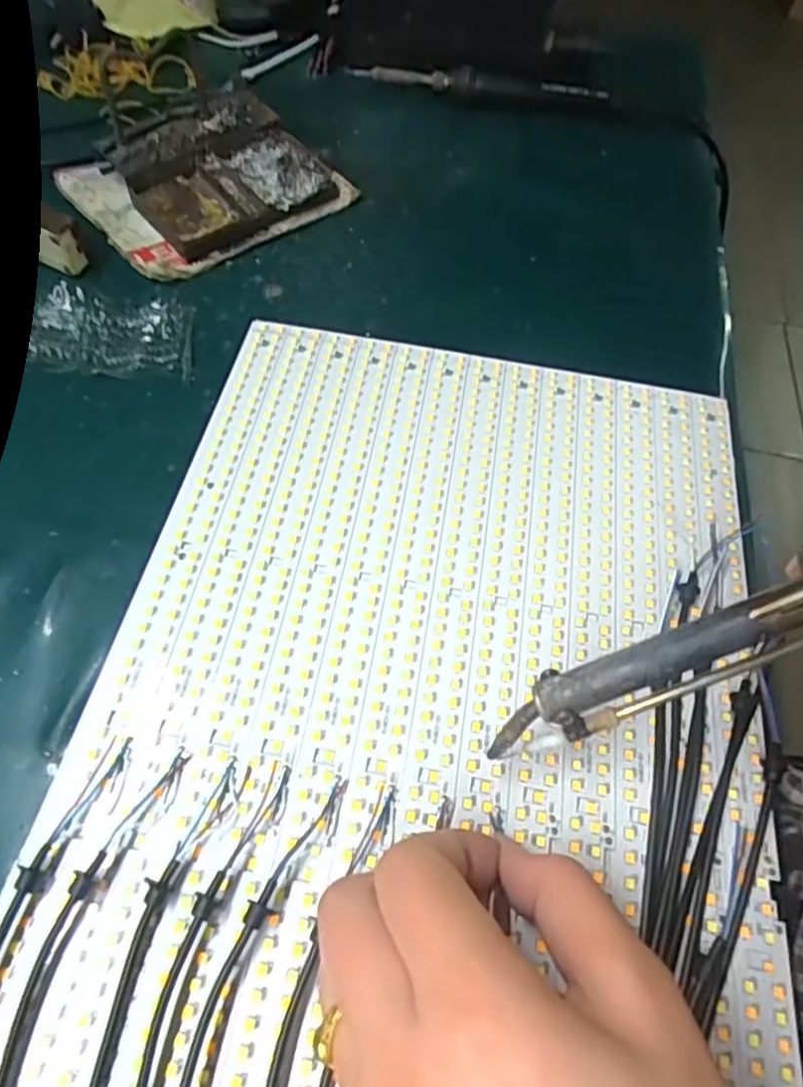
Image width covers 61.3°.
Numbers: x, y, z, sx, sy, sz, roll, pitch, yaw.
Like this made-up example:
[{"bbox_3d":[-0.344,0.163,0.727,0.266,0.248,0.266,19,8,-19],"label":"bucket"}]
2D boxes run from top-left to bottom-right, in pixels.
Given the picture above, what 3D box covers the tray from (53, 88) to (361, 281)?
[{"bbox_3d":[-0.122,-0.230,0.422,0.145,0.035,0.120,-35,66,-21],"label":"tray"}]

